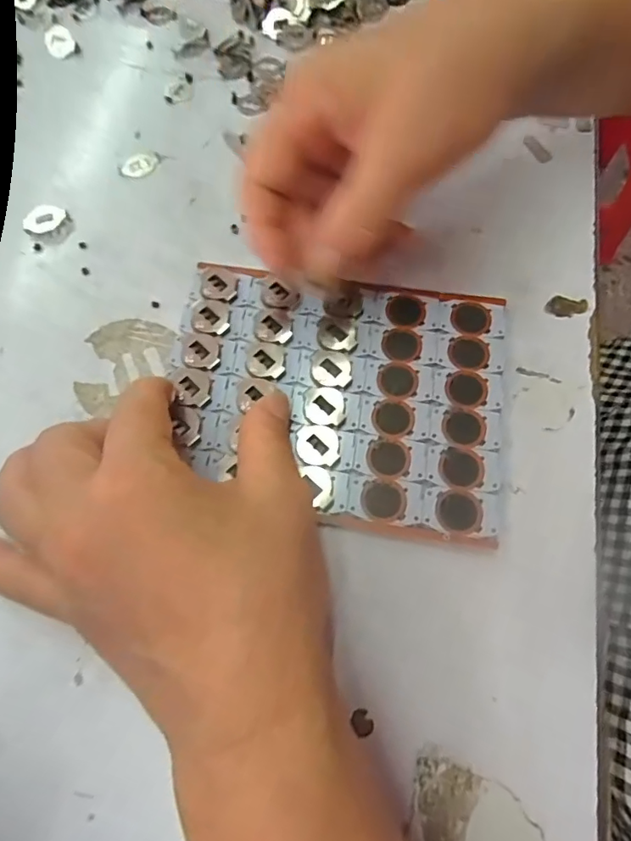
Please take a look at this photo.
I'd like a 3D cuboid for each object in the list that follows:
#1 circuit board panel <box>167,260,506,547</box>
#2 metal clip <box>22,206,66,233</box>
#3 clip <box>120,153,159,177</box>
[{"bbox_3d":[0.008,-0.013,0.217,0.146,0.006,0.114,7,71,4],"label":"circuit board panel"},{"bbox_3d":[-0.138,-0.102,0.252,0.021,0.006,0.013,-38,74,-11],"label":"metal clip"},{"bbox_3d":[-0.096,-0.139,0.266,0.021,0.004,0.014,-20,72,-6],"label":"clip"}]

